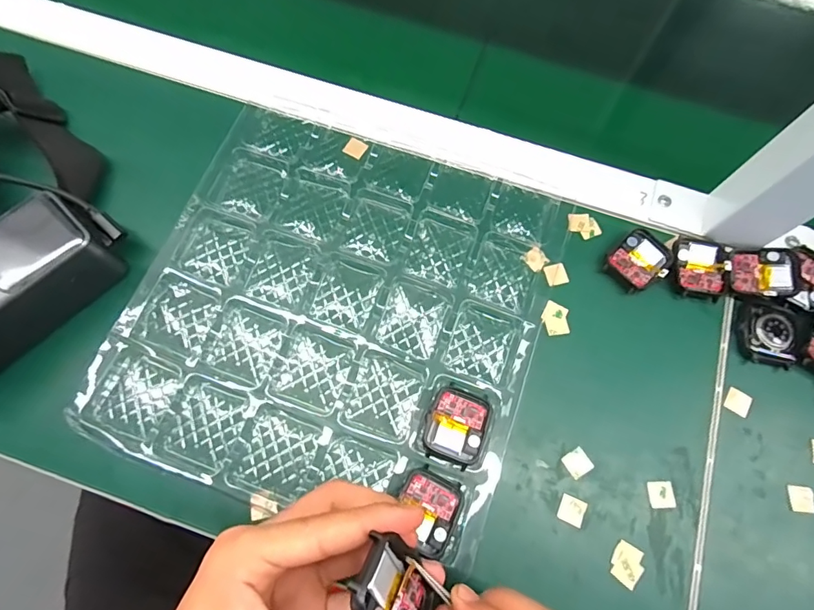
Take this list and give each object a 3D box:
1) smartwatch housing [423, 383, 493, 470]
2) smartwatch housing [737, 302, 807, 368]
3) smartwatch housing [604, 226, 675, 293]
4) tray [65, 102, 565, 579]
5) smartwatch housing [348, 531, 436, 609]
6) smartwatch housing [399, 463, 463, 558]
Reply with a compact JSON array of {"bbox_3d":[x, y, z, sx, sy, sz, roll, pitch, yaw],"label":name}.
[{"bbox_3d":[0.031,0.077,0.298,0.036,0.014,0.045,21,71,4],"label":"smartwatch housing"},{"bbox_3d":[0.255,0.019,0.323,0.041,0.007,0.044,15,71,2],"label":"smartwatch housing"},{"bbox_3d":[0.170,-0.033,0.339,0.037,0.010,0.045,42,74,11],"label":"smartwatch housing"},{"bbox_3d":[-0.044,-0.004,0.321,0.258,0.016,0.266,19,71,4],"label":"tray"},{"bbox_3d":[-0.004,0.121,0.197,0.006,0.035,0.049,-22,114,30],"label":"smartwatch housing"},{"bbox_3d":[0.013,0.123,0.279,0.036,0.012,0.043,26,72,6],"label":"smartwatch housing"}]

